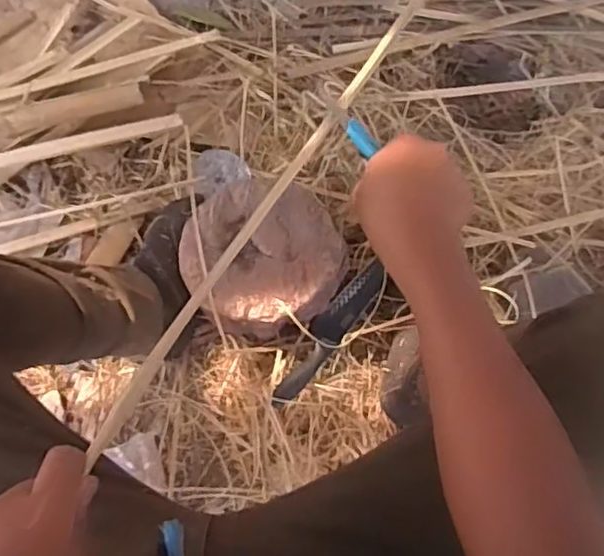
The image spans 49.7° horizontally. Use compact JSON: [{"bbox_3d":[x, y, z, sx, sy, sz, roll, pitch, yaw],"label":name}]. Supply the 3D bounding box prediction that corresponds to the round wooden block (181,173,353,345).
[{"bbox_3d":[-0.056,-0.023,0.893,0.213,0.116,0.195,1,67,-3],"label":"round wooden block"}]

